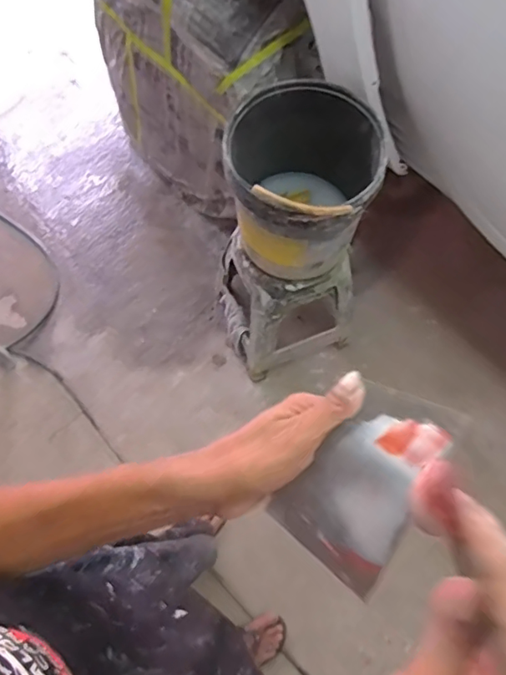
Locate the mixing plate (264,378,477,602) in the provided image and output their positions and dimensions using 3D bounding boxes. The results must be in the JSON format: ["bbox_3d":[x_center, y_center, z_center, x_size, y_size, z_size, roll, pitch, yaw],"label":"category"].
[{"bbox_3d":[0.083,0.100,0.382,0.083,0.006,0.139,31,88,10],"label":"mixing plate"}]

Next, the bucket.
[{"bbox_3d":[0.098,-0.318,1.109,0.311,0.307,0.321,-7,71,-5],"label":"bucket"}]

